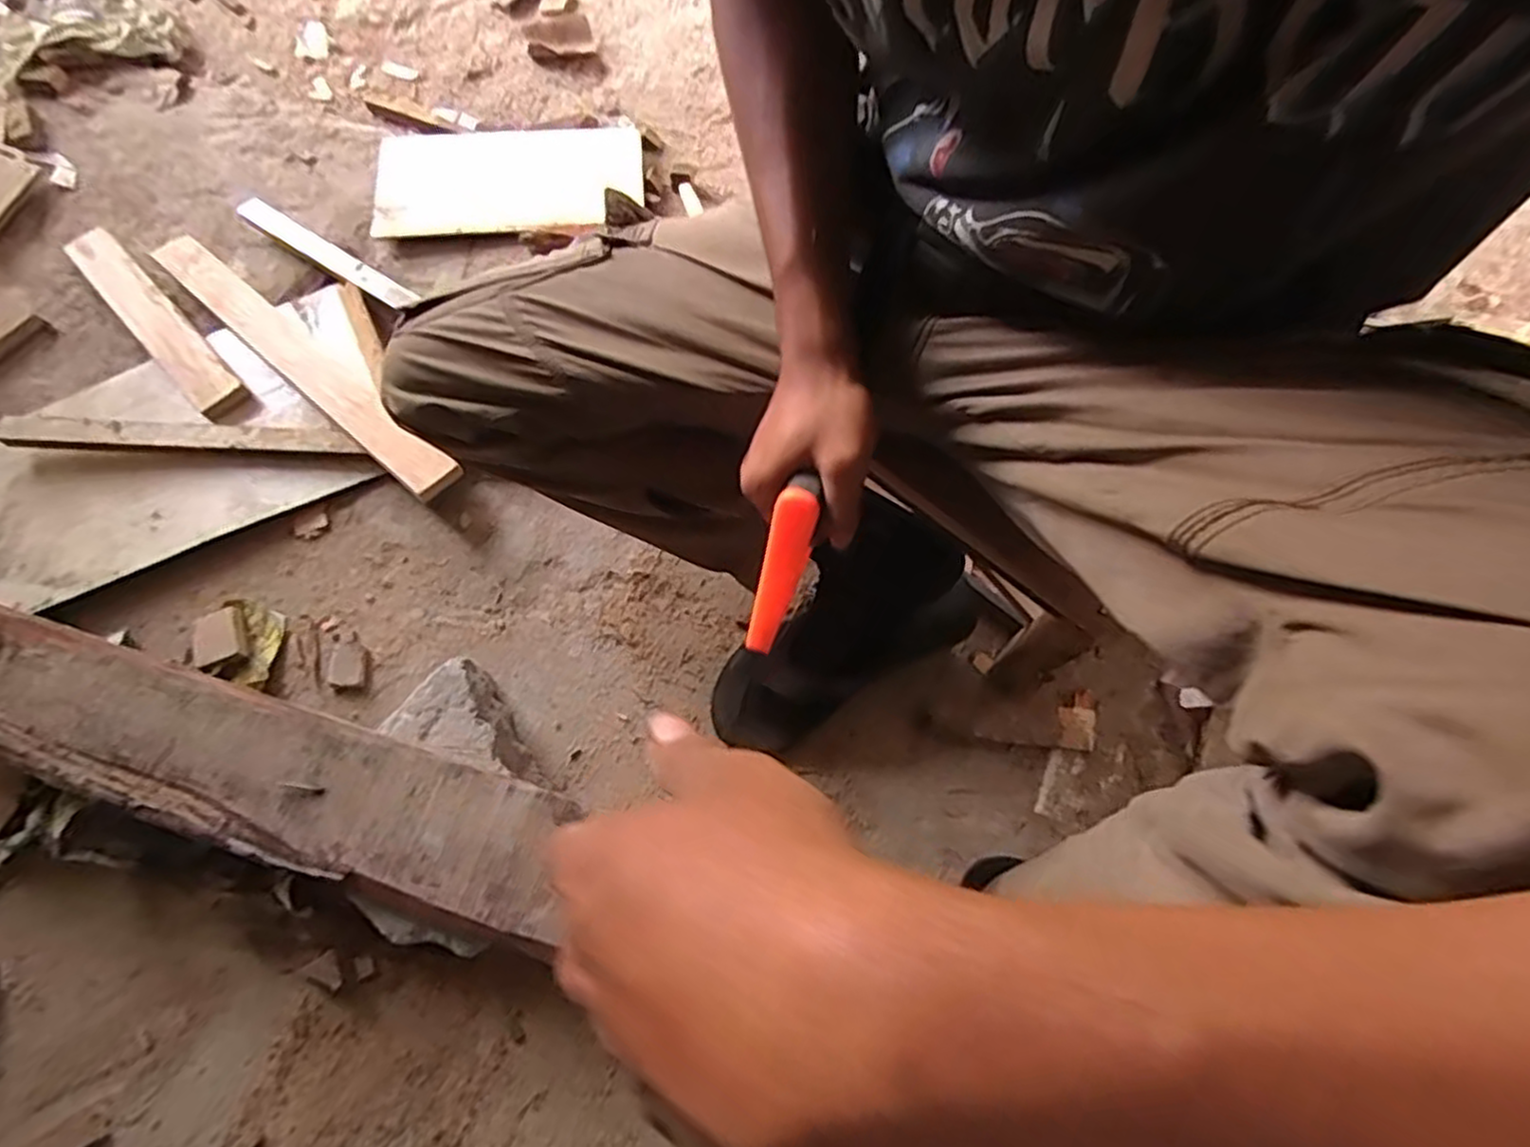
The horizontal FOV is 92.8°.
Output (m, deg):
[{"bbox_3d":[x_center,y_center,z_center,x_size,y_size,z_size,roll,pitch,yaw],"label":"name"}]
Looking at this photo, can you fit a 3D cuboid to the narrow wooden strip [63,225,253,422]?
[{"bbox_3d":[-0.707,-0.298,0.834,0.360,0.029,0.049,43,74,13],"label":"narrow wooden strip"}]

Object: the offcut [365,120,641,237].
[{"bbox_3d":[-0.336,-0.533,0.970,0.336,0.018,0.232,-4,62,-7],"label":"offcut"}]

